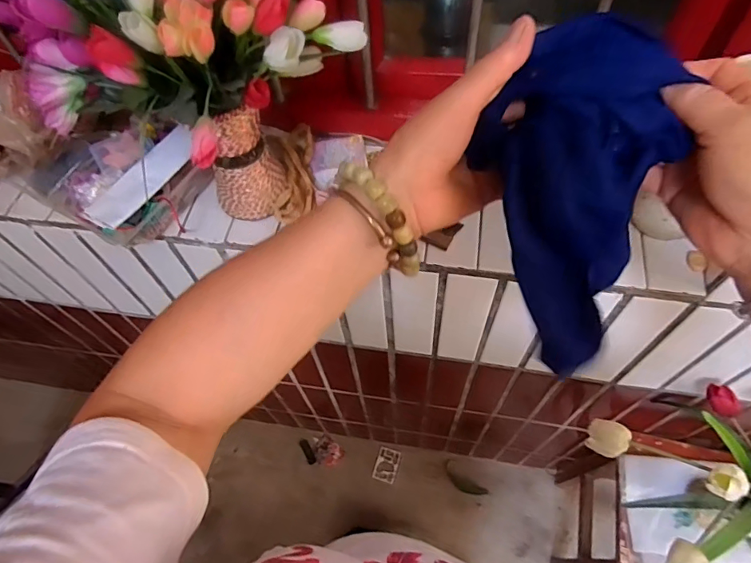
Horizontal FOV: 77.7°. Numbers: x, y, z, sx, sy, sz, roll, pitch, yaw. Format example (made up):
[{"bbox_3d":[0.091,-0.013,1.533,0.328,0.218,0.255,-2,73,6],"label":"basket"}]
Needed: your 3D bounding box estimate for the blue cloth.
[{"bbox_3d":[0.117,-0.041,0.286,0.101,0.210,0.047,-1,19,3],"label":"blue cloth"}]

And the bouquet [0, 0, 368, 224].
[{"bbox_3d":[-0.158,-0.171,0.437,0.225,0.313,0.200,-37,63,-18],"label":"bouquet"}]

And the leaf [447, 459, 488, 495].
[{"bbox_3d":[0.237,0.536,1.250,0.123,0.015,0.043,35,66,22],"label":"leaf"}]

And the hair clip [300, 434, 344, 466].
[{"bbox_3d":[-0.151,0.472,1.304,0.123,0.019,0.075,3,58,5],"label":"hair clip"}]

